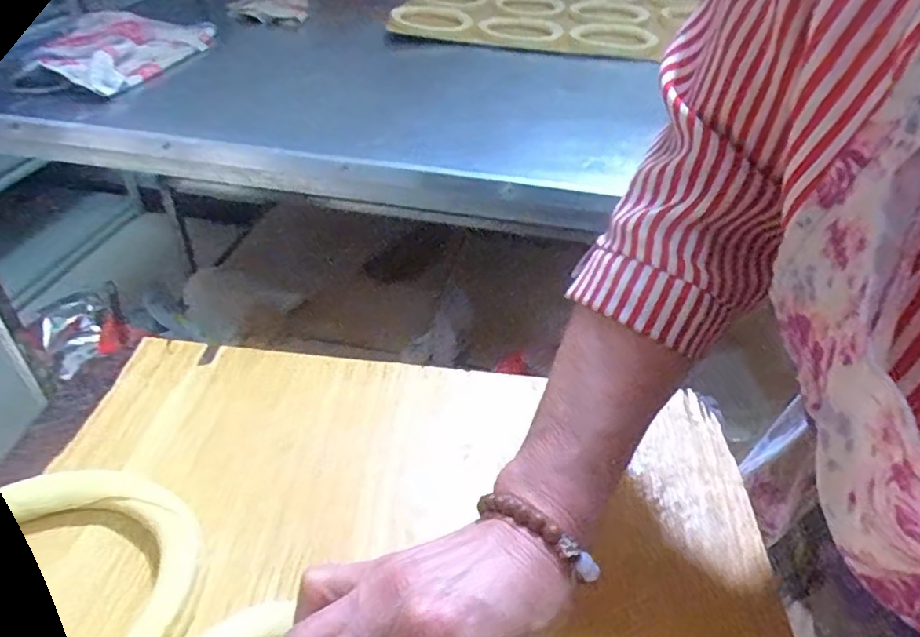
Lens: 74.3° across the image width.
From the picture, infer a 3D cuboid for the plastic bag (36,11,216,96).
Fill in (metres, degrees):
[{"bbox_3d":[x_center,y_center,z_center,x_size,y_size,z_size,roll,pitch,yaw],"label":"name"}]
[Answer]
[{"bbox_3d":[-0.465,-0.385,0.836,0.148,0.024,0.277,22,39,-1],"label":"plastic bag"}]

